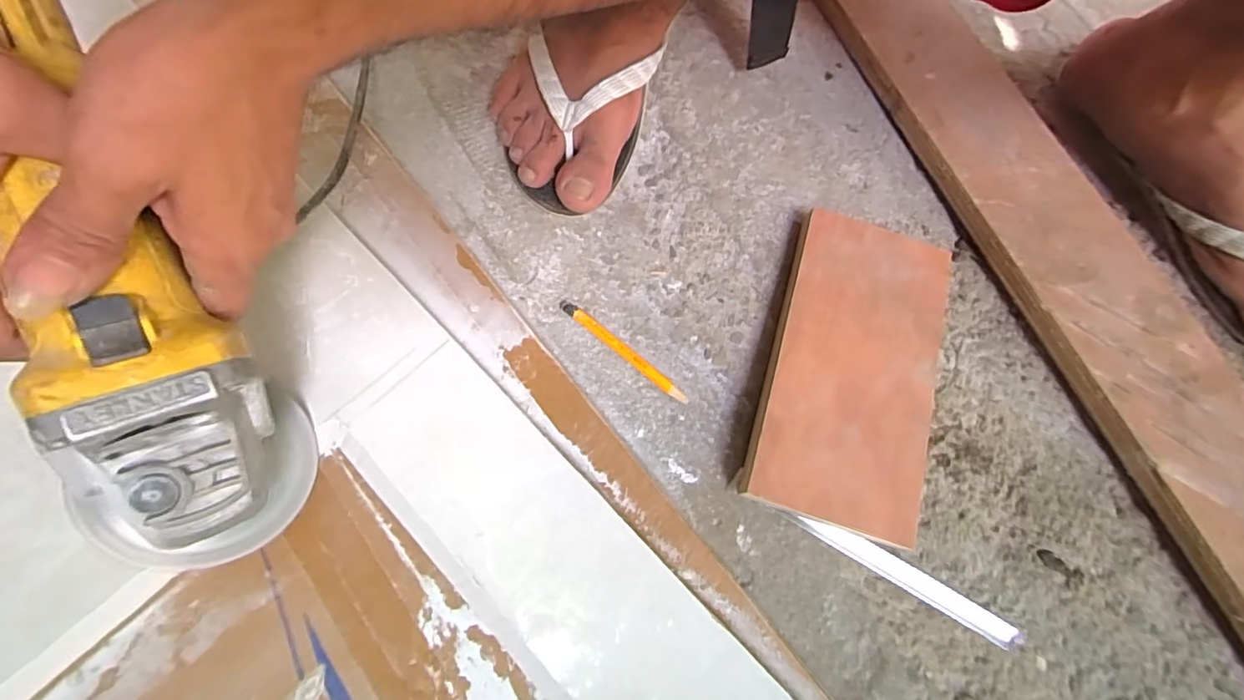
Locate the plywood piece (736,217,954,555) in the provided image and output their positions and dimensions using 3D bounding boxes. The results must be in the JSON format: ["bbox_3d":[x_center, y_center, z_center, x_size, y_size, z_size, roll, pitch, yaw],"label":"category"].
[{"bbox_3d":[0.145,0.011,0.348,0.099,0.032,0.198,18,71,4],"label":"plywood piece"}]

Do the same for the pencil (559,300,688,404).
[{"bbox_3d":[0.000,0.000,0.359,0.106,0.009,0.007,39,73,11],"label":"pencil"}]

